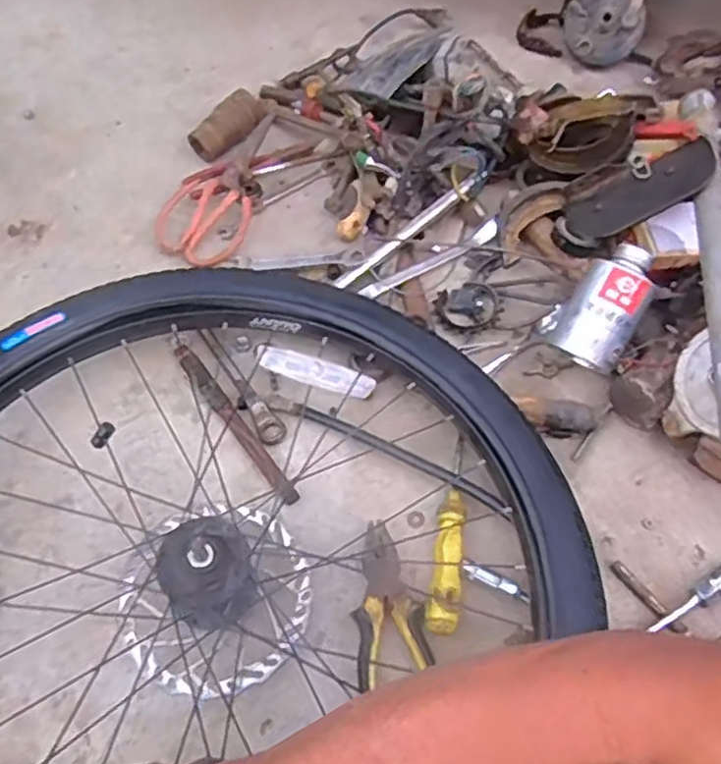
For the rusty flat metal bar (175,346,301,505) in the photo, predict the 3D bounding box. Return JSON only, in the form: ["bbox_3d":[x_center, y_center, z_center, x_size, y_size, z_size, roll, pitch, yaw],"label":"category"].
[{"bbox_3d":[-0.121,0.035,0.651,0.018,0.012,0.199,-33,68,-17],"label":"rusty flat metal bar"}]

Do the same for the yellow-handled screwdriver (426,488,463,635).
[{"bbox_3d":[0.078,0.125,0.586,0.025,0.021,0.171,8,58,7],"label":"yellow-handled screwdriver"}]

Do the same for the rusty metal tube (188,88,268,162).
[{"bbox_3d":[-0.156,-0.306,0.818,0.098,0.036,0.032,-41,70,-6],"label":"rusty metal tube"}]

